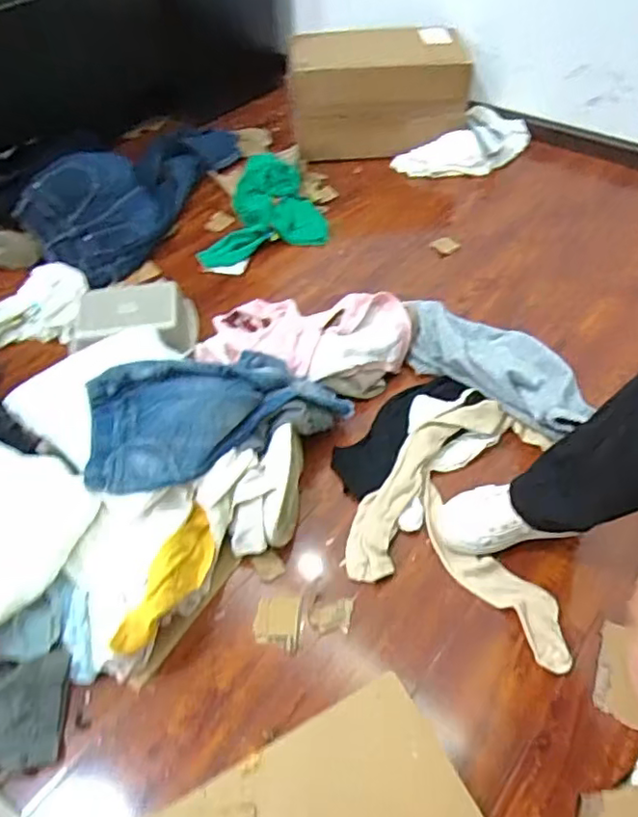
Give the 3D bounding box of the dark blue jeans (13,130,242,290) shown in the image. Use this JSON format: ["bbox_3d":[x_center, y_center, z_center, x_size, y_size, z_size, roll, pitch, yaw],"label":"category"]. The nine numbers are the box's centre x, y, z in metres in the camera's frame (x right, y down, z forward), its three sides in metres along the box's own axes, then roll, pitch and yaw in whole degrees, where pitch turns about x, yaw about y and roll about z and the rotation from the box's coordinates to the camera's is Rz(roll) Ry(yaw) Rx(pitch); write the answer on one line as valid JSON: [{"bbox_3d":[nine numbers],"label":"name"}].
[{"bbox_3d":[-0.490,-0.642,1.635,0.369,0.132,0.785,18,51,17],"label":"dark blue jeans"}]

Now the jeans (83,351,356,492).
[{"bbox_3d":[-0.180,-0.007,1.009,0.430,0.114,0.244,-29,54,-21],"label":"jeans"}]

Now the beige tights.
[{"bbox_3d":[0.261,0.155,0.973,0.344,0.055,0.389,20,52,18],"label":"beige tights"}]

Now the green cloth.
[{"bbox_3d":[-0.155,-0.528,1.568,0.323,0.083,0.398,-8,48,-6],"label":"green cloth"}]

